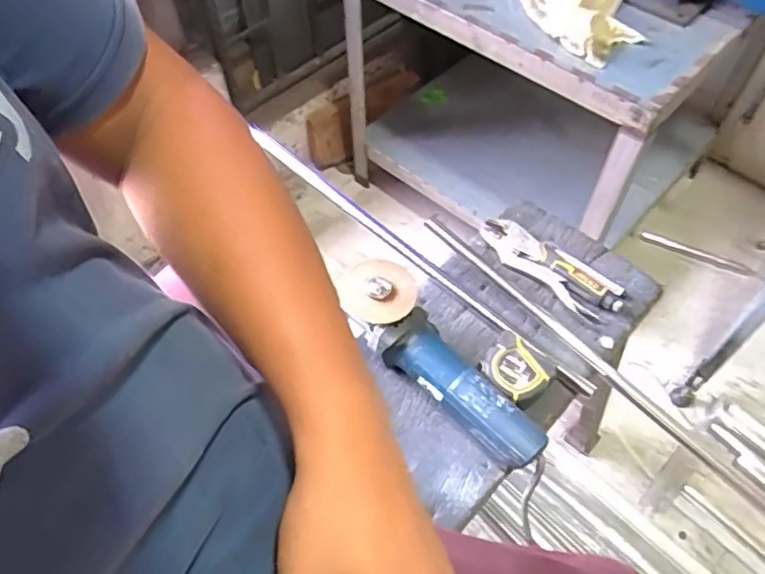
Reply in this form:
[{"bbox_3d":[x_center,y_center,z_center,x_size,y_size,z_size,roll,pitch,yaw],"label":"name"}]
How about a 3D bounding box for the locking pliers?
[{"bbox_3d":[0.232,-0.034,0.824,0.211,0.027,0.067,38,64,24],"label":"locking pliers"}]

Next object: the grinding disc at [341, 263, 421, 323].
[{"bbox_3d":[-0.003,0.005,0.714,0.087,0.017,0.087,-1,56,1],"label":"grinding disc"}]

